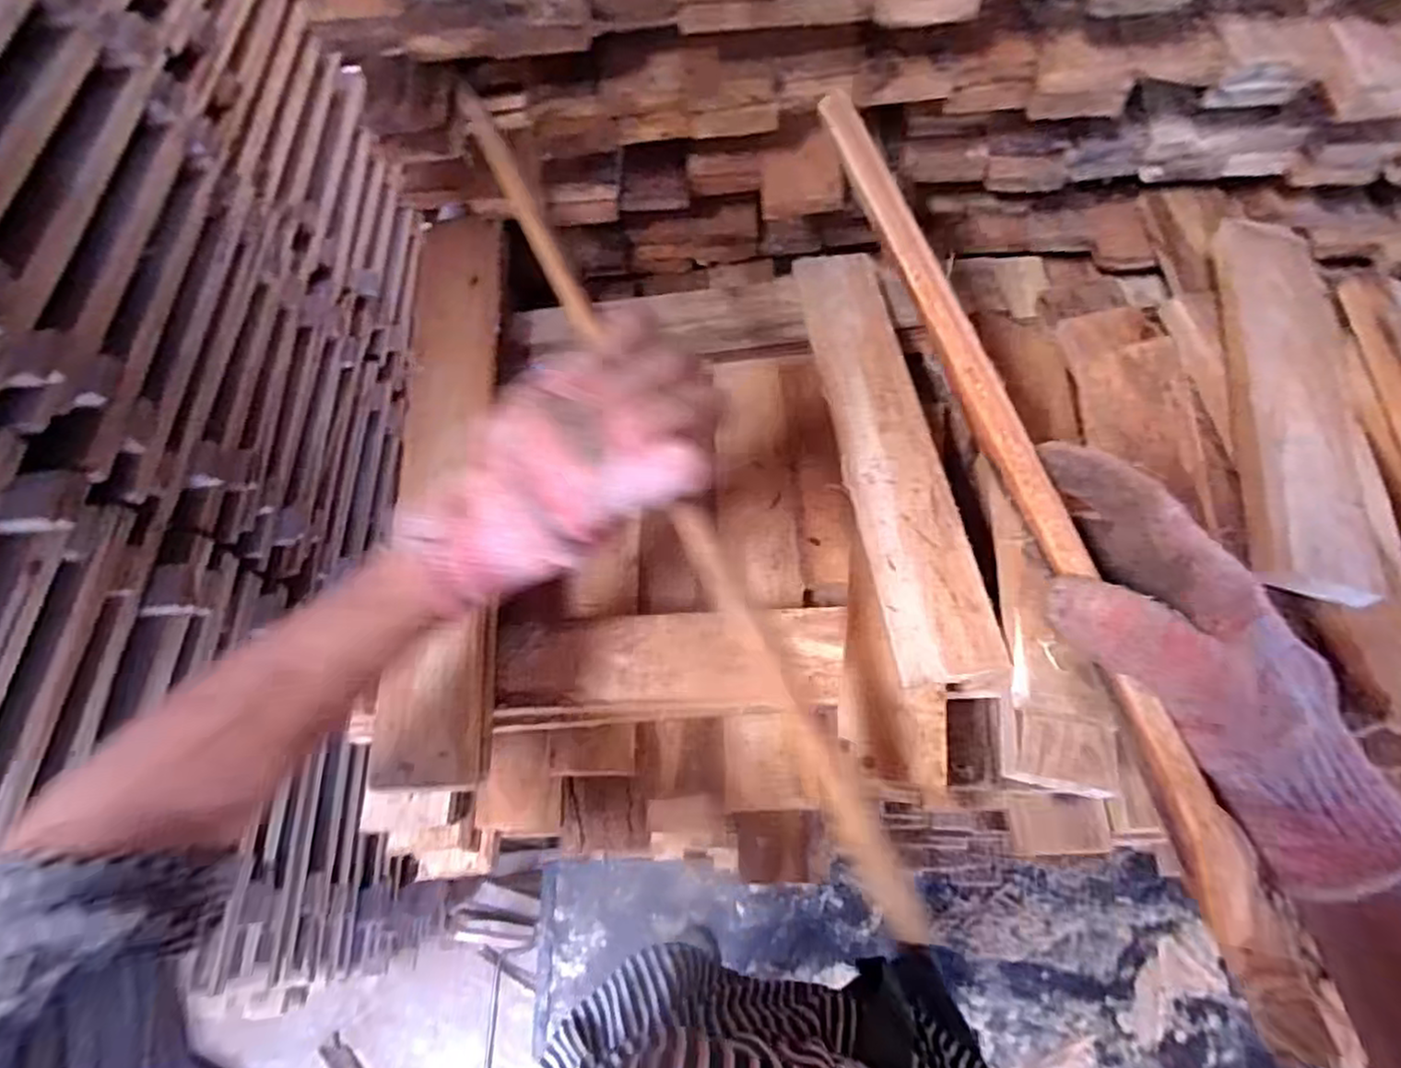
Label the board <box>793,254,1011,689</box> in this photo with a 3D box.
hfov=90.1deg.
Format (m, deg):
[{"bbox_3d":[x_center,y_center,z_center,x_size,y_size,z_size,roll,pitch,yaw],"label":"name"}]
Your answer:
[{"bbox_3d":[0.133,-0.081,0.518,0.065,0.012,0.387,-8,59,3],"label":"board"}]

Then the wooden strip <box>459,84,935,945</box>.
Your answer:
[{"bbox_3d":[-0.009,-0.018,0.367,0.018,0.020,0.483,-27,86,-10],"label":"wooden strip"}]

